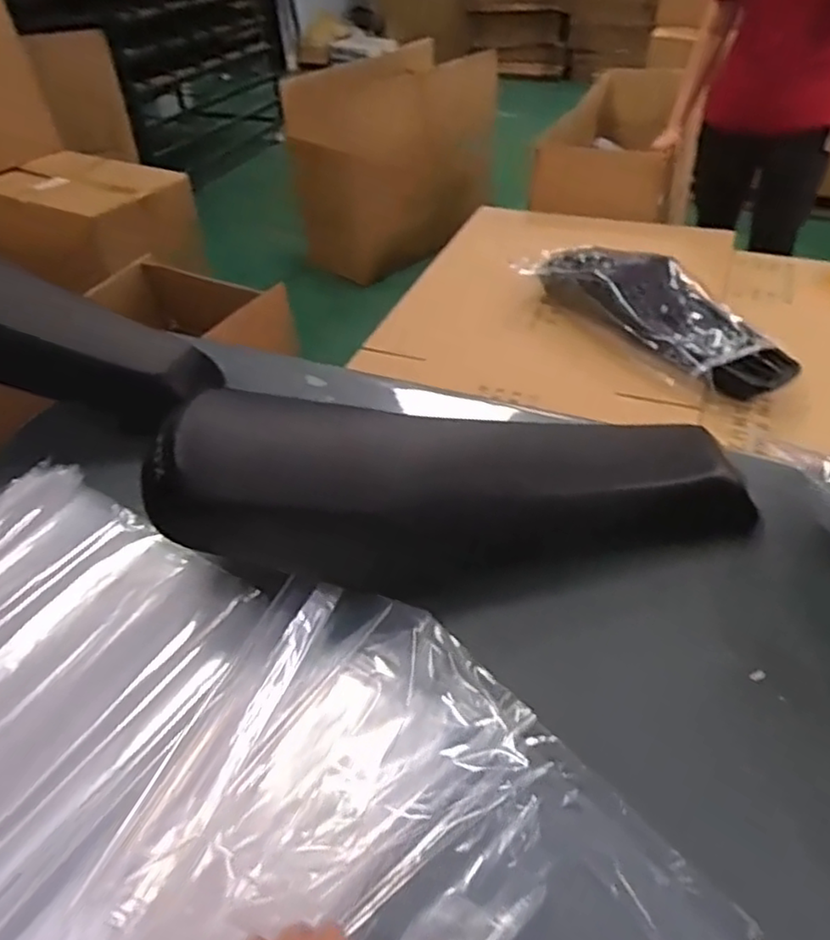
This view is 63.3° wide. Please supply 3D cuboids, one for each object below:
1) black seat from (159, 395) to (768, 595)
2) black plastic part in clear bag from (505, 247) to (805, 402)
[{"bbox_3d":[0.047,0.027,0.713,0.590,0.173,0.141,1,42,-12],"label":"black seat"},{"bbox_3d":[0.472,-0.335,1.379,0.202,0.128,0.623,-27,47,-22],"label":"black plastic part in clear bag"}]

